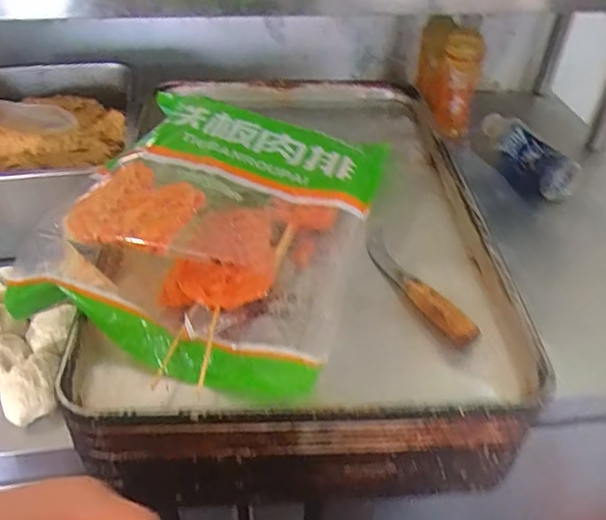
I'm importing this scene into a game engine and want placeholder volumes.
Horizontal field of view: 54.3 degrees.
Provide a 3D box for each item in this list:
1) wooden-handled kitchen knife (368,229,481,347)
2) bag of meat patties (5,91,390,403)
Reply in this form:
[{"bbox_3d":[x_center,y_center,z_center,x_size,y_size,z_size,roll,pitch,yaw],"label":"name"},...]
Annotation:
[{"bbox_3d":[0.110,0.025,0.587,0.029,0.031,0.169,-18,44,-23],"label":"wooden-handled kitchen knife"},{"bbox_3d":[-0.081,-0.051,0.623,0.287,0.070,0.390,11,41,10],"label":"bag of meat patties"}]

